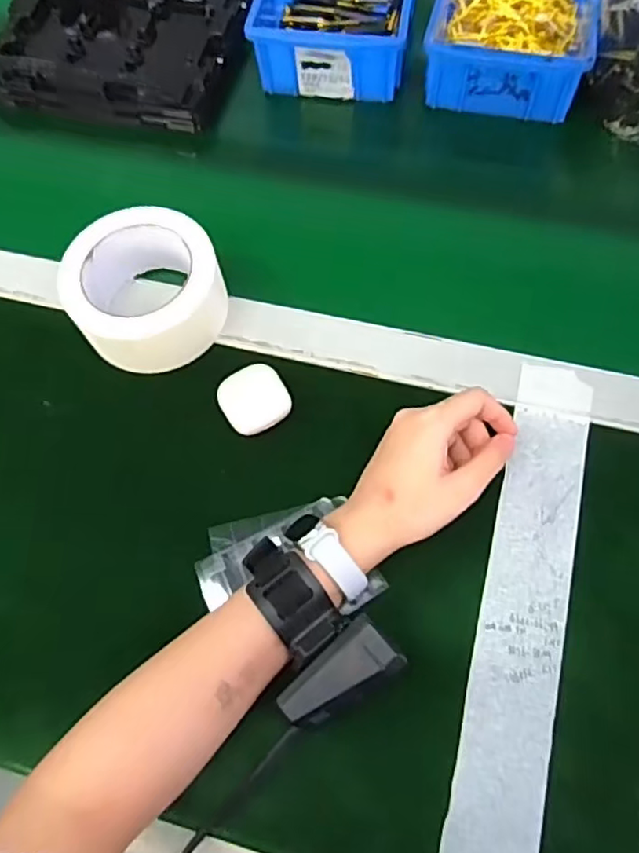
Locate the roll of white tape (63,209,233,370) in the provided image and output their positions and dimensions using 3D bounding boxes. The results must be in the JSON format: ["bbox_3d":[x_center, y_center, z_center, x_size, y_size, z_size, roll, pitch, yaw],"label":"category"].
[{"bbox_3d":[-0.129,-0.102,0.455,0.105,0.067,0.101,-1,68,2],"label":"roll of white tape"}]

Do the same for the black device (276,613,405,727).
[{"bbox_3d":[0.011,0.139,0.337,0.067,0.019,0.033,-38,72,-13],"label":"black device"}]

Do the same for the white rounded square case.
[{"bbox_3d":[-0.047,-0.017,0.439,0.045,0.021,0.047,-30,70,-10],"label":"white rounded square case"}]

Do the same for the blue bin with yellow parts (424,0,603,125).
[{"bbox_3d":[0.179,-0.381,0.554,0.137,0.054,0.218,16,69,8],"label":"blue bin with yellow parts"}]

